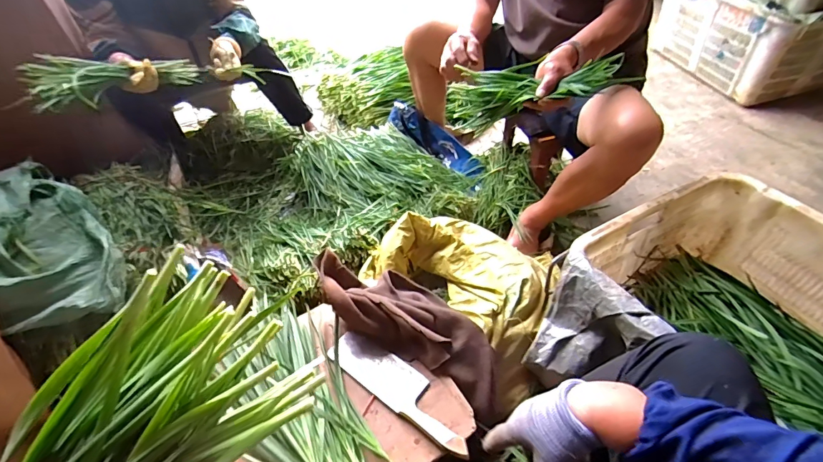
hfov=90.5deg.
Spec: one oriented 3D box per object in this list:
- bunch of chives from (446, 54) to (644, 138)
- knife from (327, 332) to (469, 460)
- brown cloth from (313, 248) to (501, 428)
[{"bbox_3d":[0.244,-0.280,0.825,0.362,0.129,0.087,-1,42,37],"label":"bunch of chives"},{"bbox_3d":[-0.021,0.247,0.662,0.281,0.022,0.073,28,55,27],"label":"knife"},{"bbox_3d":[0.001,0.156,0.723,0.388,0.092,0.147,32,55,6],"label":"brown cloth"}]

